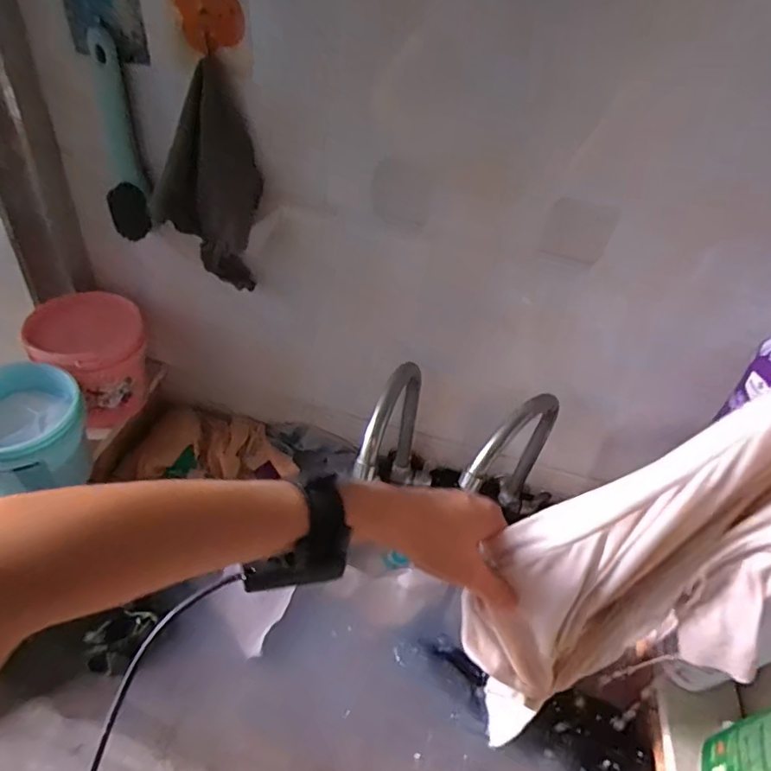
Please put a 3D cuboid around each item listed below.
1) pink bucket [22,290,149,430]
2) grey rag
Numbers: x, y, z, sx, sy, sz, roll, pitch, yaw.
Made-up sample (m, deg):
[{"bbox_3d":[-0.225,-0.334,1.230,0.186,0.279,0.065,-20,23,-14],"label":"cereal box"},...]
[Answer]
[{"bbox_3d":[-0.345,-0.029,0.644,0.116,0.122,0.107,-31,57,-35],"label":"pink bucket"},{"bbox_3d":[-0.174,-0.195,0.536,0.099,0.201,0.045,9,44,-2],"label":"grey rag"}]

